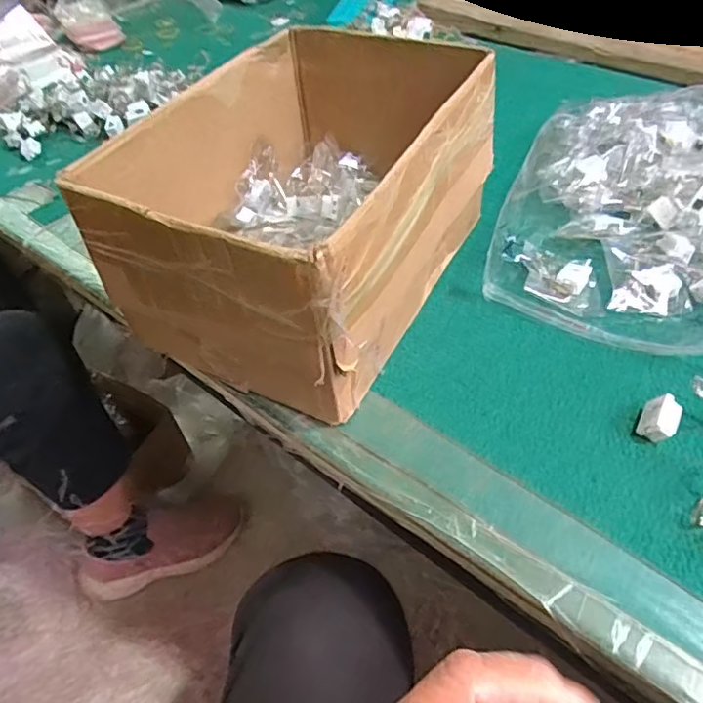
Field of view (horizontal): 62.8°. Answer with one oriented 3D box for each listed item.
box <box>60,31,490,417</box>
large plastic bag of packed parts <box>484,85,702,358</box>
[{"bbox_3d":[-0.030,-0.117,0.439,0.199,0.137,0.278,20,52,21],"label":"box"},{"bbox_3d":[0.289,-0.132,0.485,0.290,0.054,0.349,15,50,18],"label":"large plastic bag of packed parts"}]

